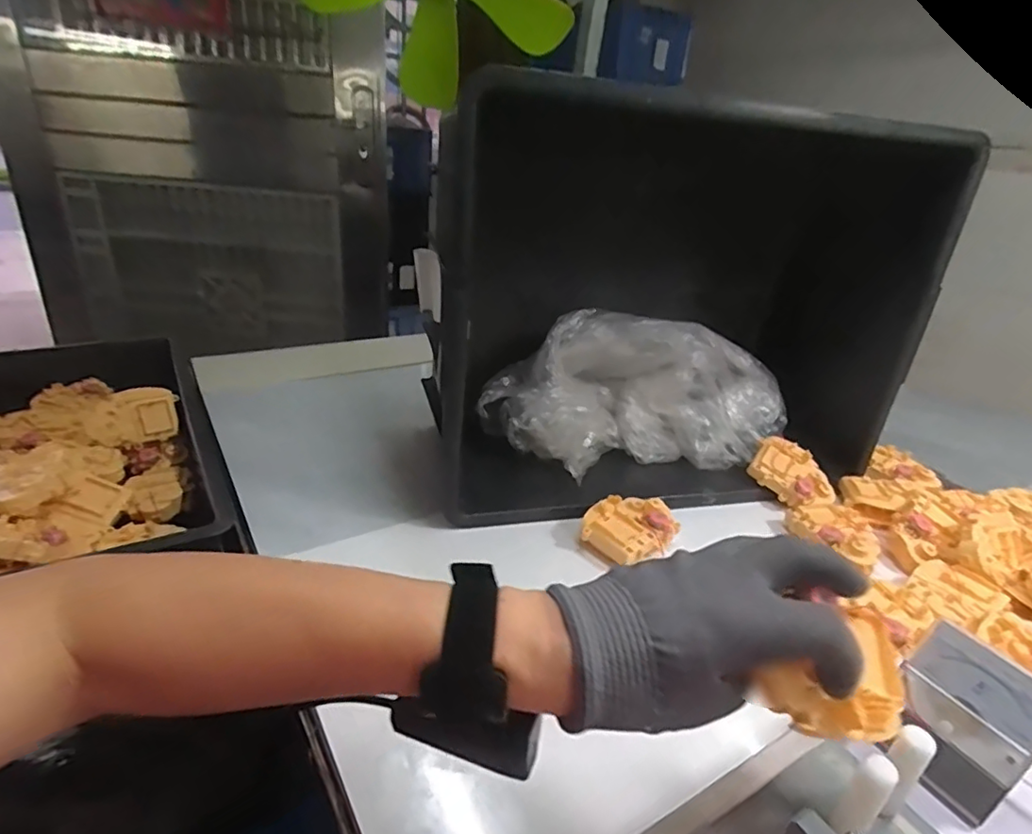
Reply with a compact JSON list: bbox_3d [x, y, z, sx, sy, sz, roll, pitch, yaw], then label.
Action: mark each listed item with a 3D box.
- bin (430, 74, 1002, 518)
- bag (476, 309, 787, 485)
[{"bbox_3d":[0.164,-0.131,0.647,0.521,0.375,0.239,-4,27,-19],"label":"bin"},{"bbox_3d":[0.162,-0.033,0.688,0.383,0.146,0.157,-6,28,-22],"label":"bag"}]

